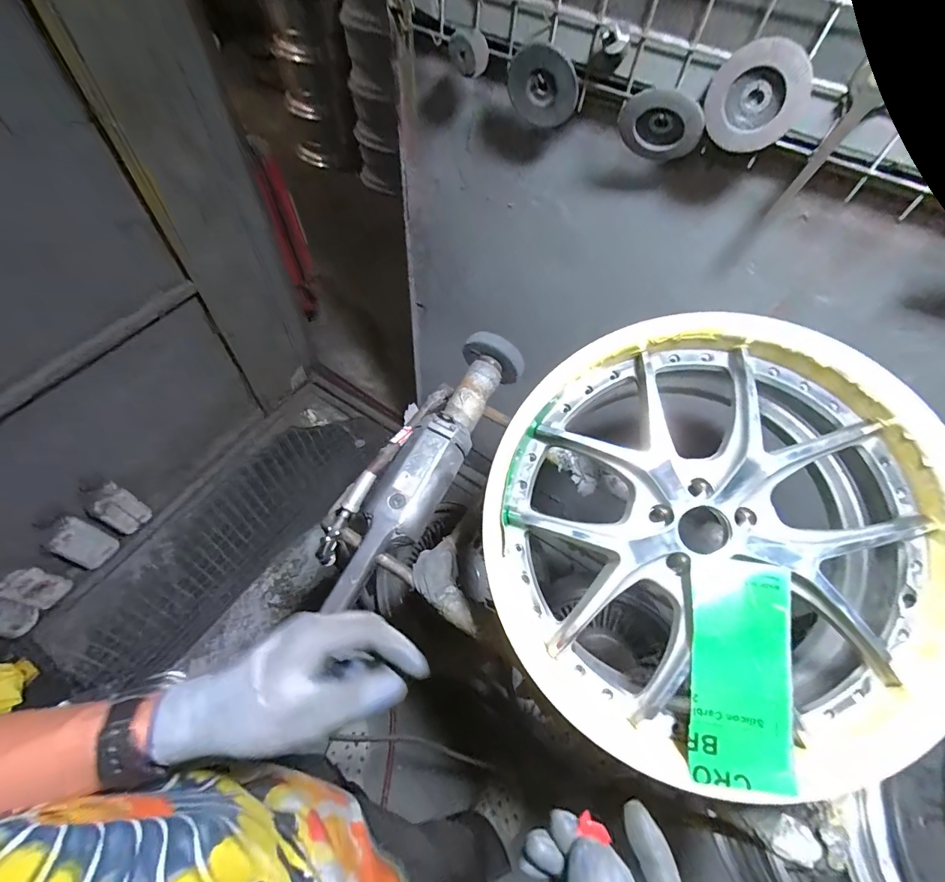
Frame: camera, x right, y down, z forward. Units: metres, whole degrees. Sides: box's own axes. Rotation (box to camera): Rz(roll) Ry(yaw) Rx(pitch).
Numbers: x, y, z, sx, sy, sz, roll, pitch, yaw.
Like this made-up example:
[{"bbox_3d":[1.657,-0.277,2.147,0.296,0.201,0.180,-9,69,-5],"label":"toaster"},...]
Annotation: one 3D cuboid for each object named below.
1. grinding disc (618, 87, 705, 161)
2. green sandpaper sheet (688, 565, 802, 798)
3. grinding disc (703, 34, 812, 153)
[{"bbox_3d":[0.233,-0.392,0.548,0.099,0.103,0.012,24,91,43],"label":"grinding disc"},{"bbox_3d":[0.288,0.248,0.473,0.108,0.013,0.215,1,73,10],"label":"green sandpaper sheet"},{"bbox_3d":[0.310,-0.376,0.481,0.097,0.096,0.013,34,61,16],"label":"grinding disc"}]

